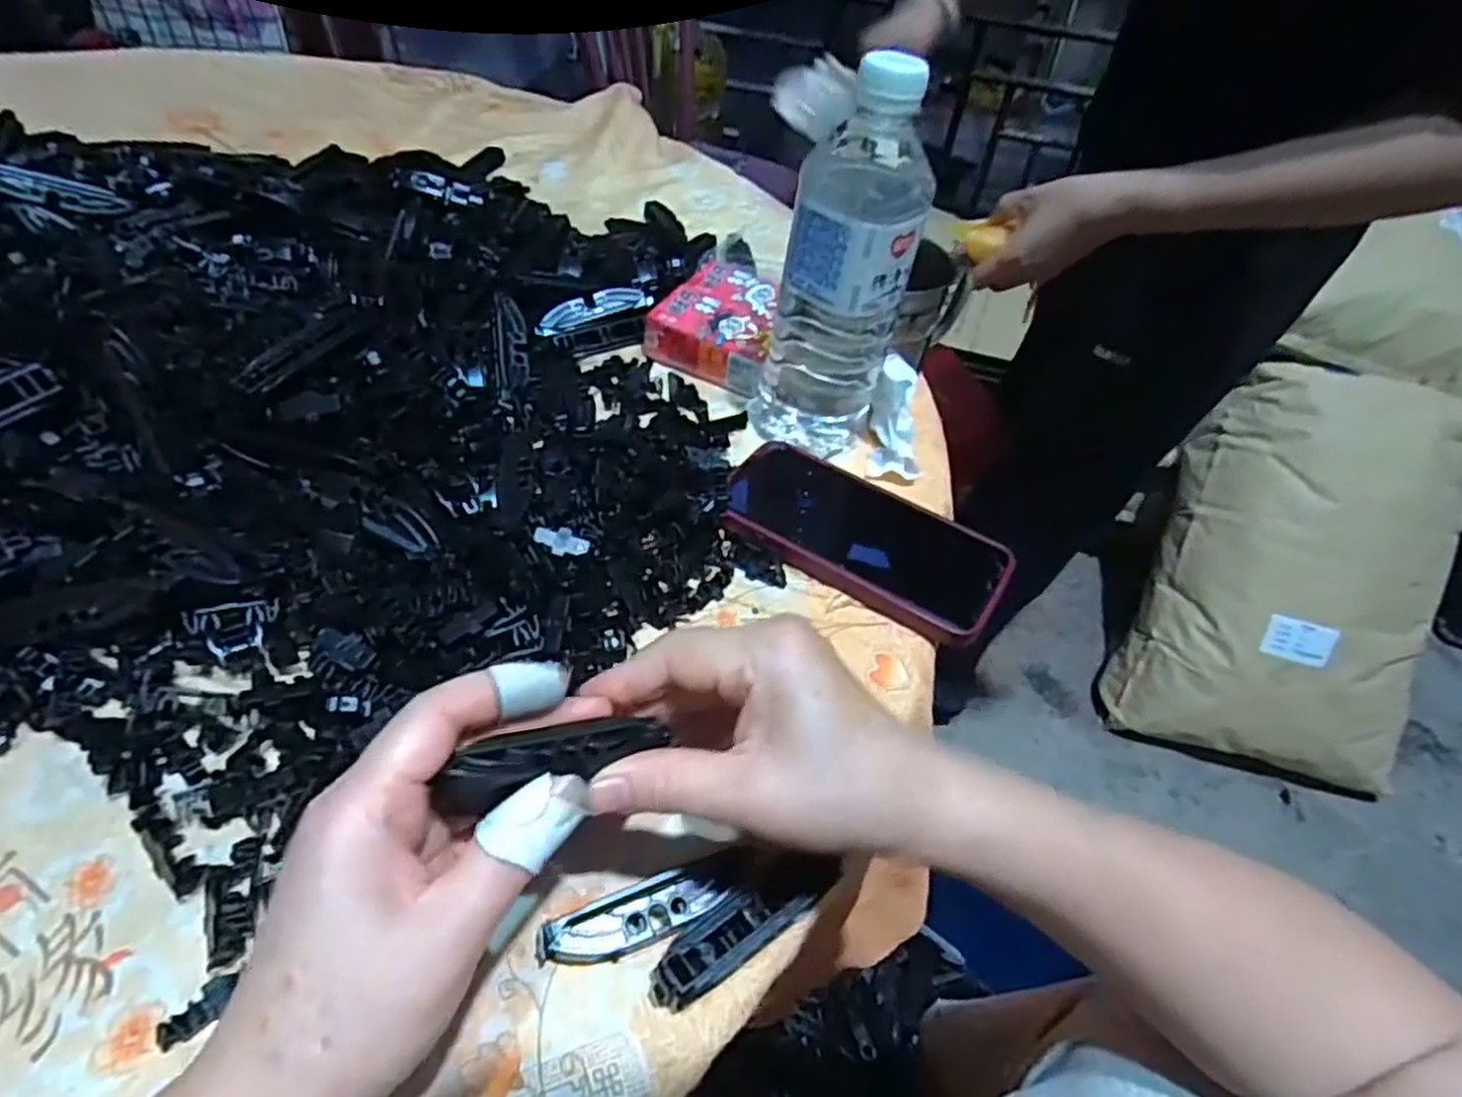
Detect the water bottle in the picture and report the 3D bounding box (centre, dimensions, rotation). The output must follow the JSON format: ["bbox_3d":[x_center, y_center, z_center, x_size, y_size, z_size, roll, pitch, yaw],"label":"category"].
[{"bbox_3d":[0.062,-0.148,0.422,0.072,0.203,0.068,15,47,7],"label":"water bottle"}]

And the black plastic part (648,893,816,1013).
[{"bbox_3d":[-0.001,0.138,0.267,0.060,0.017,0.019,-26,55,-27],"label":"black plastic part"}]

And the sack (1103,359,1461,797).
[{"bbox_3d":[0.887,0.053,1.159,0.416,0.605,0.168,17,16,17],"label":"sack"}]

